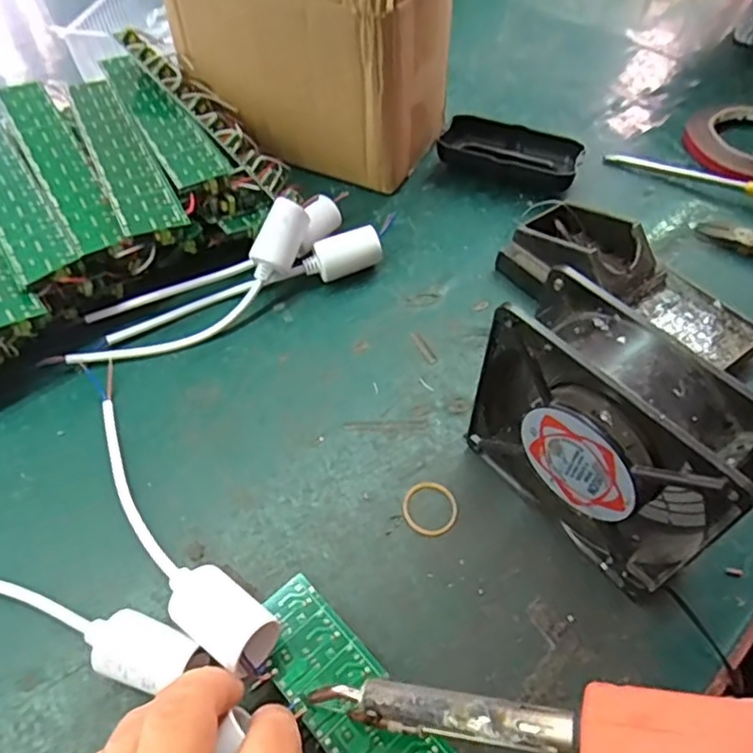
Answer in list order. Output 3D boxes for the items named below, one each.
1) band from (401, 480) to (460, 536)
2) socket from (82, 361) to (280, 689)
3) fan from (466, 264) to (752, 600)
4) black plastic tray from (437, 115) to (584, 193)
[{"bbox_3d":[0.029,0.070,0.333,0.030,0.004,0.031,0,53,0],"label":"band"},{"bbox_3d":[-0.113,0.062,0.319,0.033,0.034,0.213,-31,59,-21],"label":"socket"},{"bbox_3d":[0.103,0.030,0.288,0.040,0.122,0.117,-36,61,-23],"label":"fan"},{"bbox_3d":[0.106,-0.177,0.499,0.106,0.027,0.047,17,55,13],"label":"black plastic tray"}]

